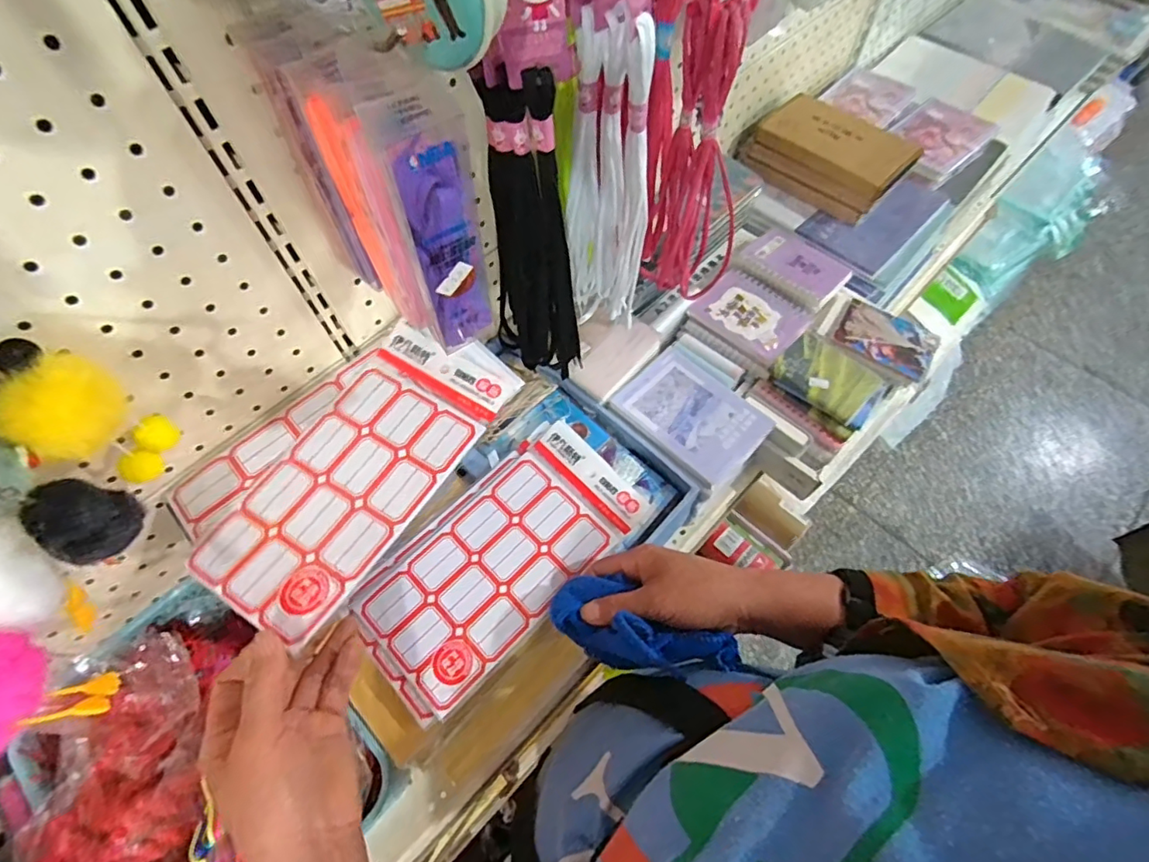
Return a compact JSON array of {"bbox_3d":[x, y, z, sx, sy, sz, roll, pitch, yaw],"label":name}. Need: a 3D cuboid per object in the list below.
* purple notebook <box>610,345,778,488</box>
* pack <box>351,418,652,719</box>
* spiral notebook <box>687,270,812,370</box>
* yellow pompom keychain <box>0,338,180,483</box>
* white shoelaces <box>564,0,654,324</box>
[{"bbox_3d":[0.122,-0.021,0.581,0.103,0.007,0.146,-39,68,-17],"label":"purple notebook"},{"bbox_3d":[-0.060,0.105,0.481,0.240,0.010,0.119,-41,70,-17],"label":"pack"},{"bbox_3d":[0.206,-0.137,0.639,0.113,0.010,0.098,41,70,20],"label":"spiral notebook"},{"bbox_3d":[-0.273,-0.005,0.313,0.051,0.100,0.057,24,65,14],"label":"yellow pompom keychain"},{"bbox_3d":[0.026,-0.185,0.454,0.067,0.276,0.024,19,64,11],"label":"white shoelaces"}]

